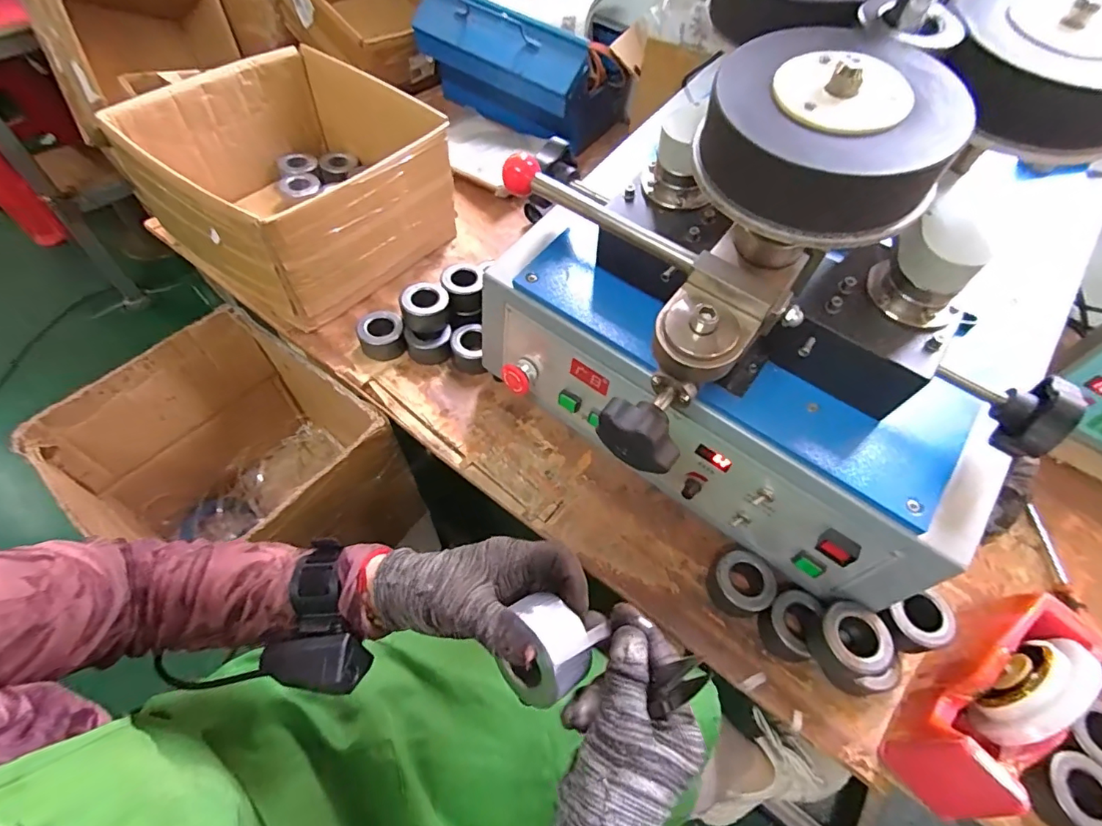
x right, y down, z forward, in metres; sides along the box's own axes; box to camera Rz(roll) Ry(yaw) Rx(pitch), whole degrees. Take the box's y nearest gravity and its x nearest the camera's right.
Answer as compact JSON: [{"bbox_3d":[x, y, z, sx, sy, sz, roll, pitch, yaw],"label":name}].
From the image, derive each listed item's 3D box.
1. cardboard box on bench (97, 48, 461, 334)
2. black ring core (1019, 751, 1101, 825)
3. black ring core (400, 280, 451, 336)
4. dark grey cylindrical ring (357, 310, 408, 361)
[{"bbox_3d":[-0.377,-0.327,0.720,0.345,0.182,0.314,31,60,15],"label":"cardboard box on bench"},{"bbox_3d":[0.461,0.338,0.442,0.049,0.050,0.060,-2,57,-6],"label":"black ring core"},{"bbox_3d":[-0.166,-0.142,0.661,0.061,0.041,0.056,2,56,-3],"label":"black ring core"},{"bbox_3d":[-0.227,-0.105,0.671,0.060,0.041,0.059,2,56,-3],"label":"dark grey cylindrical ring"}]

